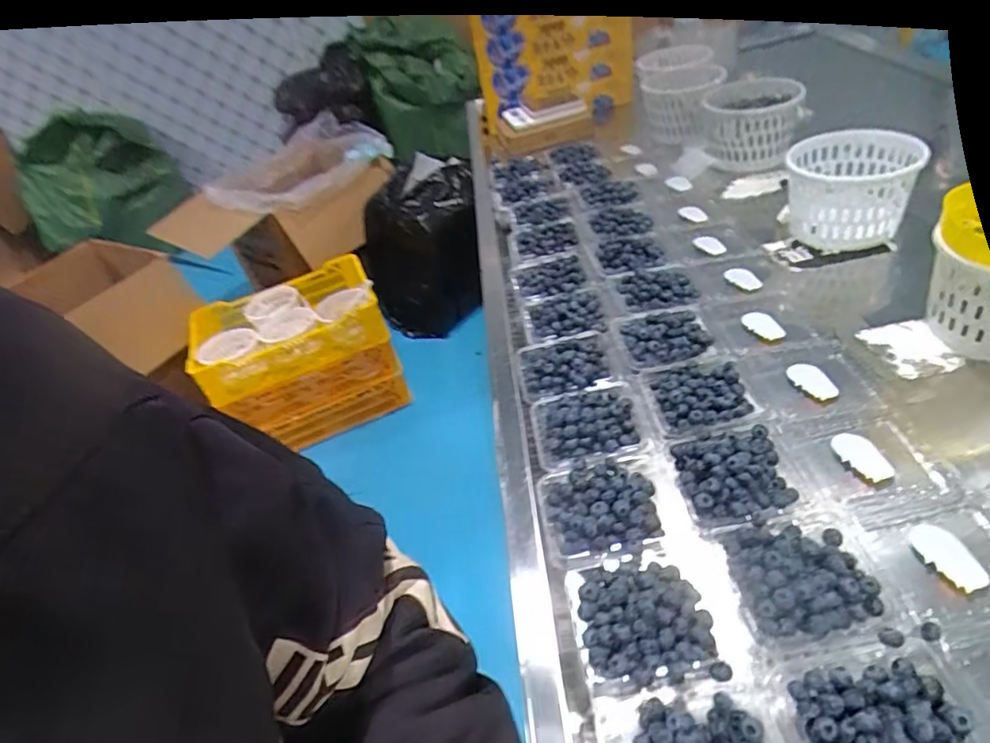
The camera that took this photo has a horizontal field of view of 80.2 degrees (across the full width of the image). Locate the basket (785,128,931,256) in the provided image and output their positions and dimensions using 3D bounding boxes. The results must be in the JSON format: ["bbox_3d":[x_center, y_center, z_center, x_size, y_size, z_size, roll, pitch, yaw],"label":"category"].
[{"bbox_3d":[0.549,-0.275,0.925,0.166,0.134,0.200,12,46,28],"label":"basket"}]

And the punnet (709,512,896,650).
[{"bbox_3d":[0.259,0.166,0.492,0.120,0.038,0.110,-10,39,-3],"label":"punnet"}]

